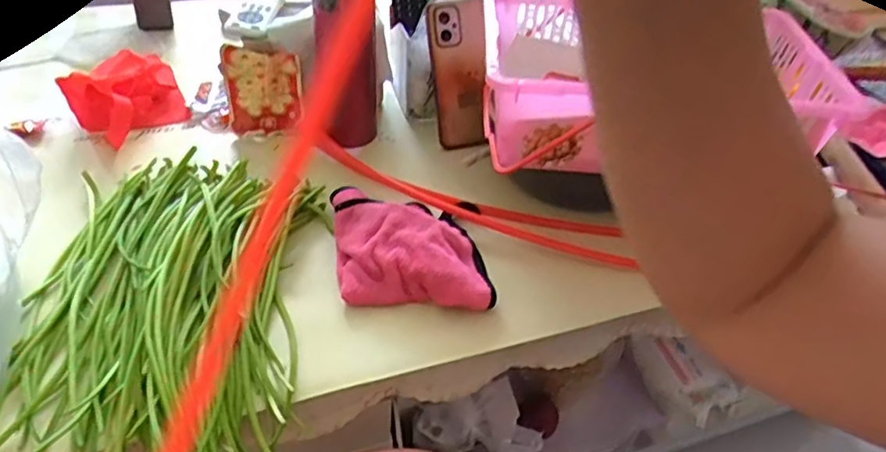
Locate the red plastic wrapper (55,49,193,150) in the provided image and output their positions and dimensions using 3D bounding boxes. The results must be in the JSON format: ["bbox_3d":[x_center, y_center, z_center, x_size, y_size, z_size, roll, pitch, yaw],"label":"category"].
[{"bbox_3d":[-0.373,-0.156,0.733,0.119,0.062,0.153,-21,48,-26],"label":"red plastic wrapper"}]

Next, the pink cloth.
[{"bbox_3d":[-0.032,0.015,0.584,0.131,0.043,0.147,-3,43,-10],"label":"pink cloth"}]

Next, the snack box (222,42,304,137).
[{"bbox_3d":[-0.206,-0.155,0.716,0.084,0.099,0.017,-2,14,-1],"label":"snack box"}]

